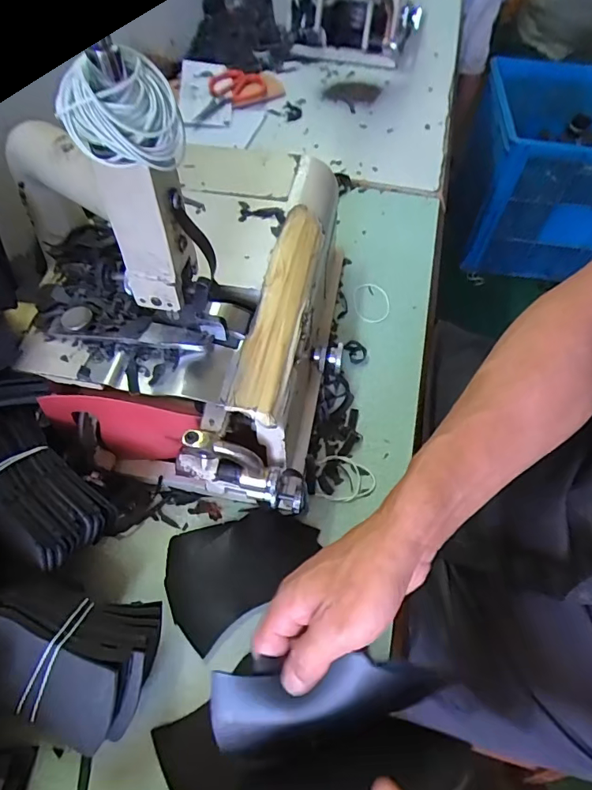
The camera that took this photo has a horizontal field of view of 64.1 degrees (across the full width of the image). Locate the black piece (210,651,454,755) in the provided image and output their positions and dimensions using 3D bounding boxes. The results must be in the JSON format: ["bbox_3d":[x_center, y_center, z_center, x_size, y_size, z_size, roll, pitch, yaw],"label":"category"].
[{"bbox_3d":[0.018,0.186,0.292,0.142,0.025,0.045,-13,57,6],"label":"black piece"}]

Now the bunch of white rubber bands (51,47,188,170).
[{"bbox_3d":[-0.095,-0.154,0.254,0.061,0.039,0.054,-13,58,-11],"label":"bunch of white rubber bands"}]

